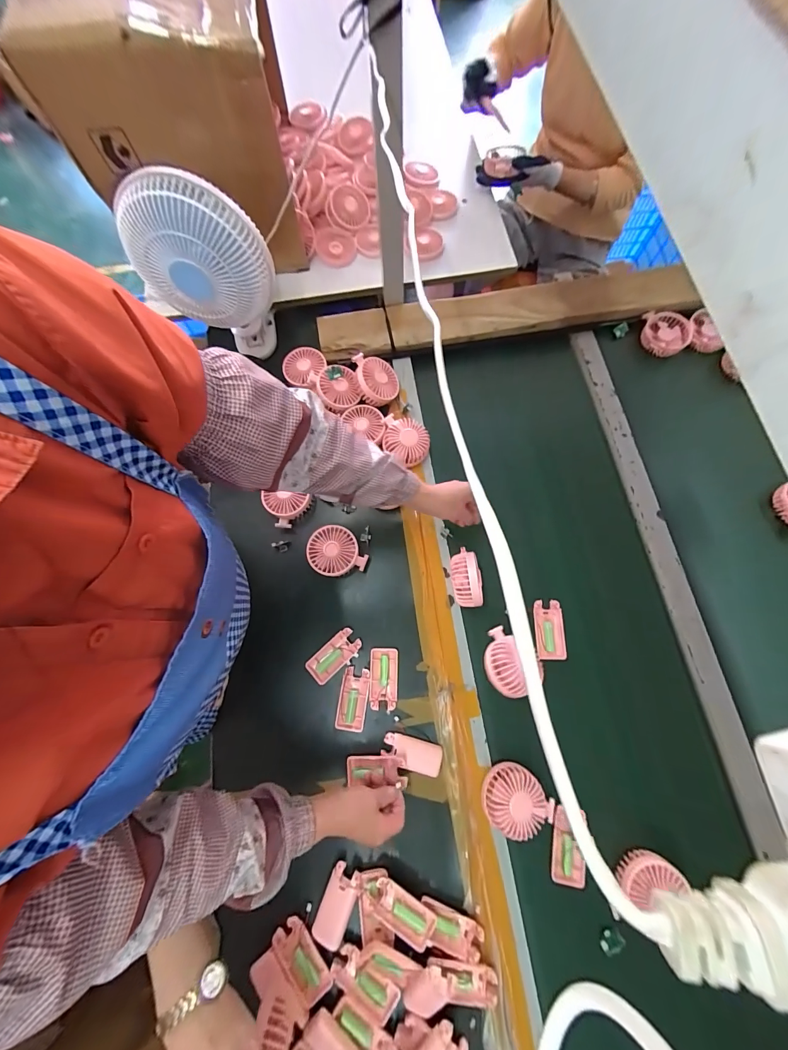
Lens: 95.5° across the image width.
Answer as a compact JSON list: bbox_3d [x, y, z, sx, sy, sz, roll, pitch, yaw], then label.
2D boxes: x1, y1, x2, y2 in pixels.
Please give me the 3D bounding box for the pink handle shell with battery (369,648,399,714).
[{"bbox_3d":[-0.017,0.258,0.601,0.047,0.018,0.095,2,73,2],"label":"pink handle shell with battery"}]

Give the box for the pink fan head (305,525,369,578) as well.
[{"bbox_3d":[-0.106,0.051,0.641,0.090,0.038,0.090,0,73,1],"label":"pink fan head"}]

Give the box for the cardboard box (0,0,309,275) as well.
[{"bbox_3d":[-0.365,-0.776,0.664,0.303,0.356,0.453,-8,73,-1],"label":"cardboard box"}]

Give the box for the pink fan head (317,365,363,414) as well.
[{"bbox_3d":[-0.107,-0.269,0.694,0.078,0.031,0.084,-18,73,-4],"label":"pink fan head"}]

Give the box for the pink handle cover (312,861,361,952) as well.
[{"bbox_3d":[-0.081,0.543,0.507,0.044,0.014,0.096,21,74,7],"label":"pink handle cover"}]

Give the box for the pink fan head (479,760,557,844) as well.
[{"bbox_3d":[0.178,0.404,0.526,0.091,0.048,0.091,0,73,1],"label":"pink fan head"}]

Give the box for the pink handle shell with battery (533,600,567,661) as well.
[{"bbox_3d":[0.263,0.178,0.608,0.043,0.017,0.095,2,73,2],"label":"pink handle shell with battery"}]

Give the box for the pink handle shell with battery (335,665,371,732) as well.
[{"bbox_3d":[-0.067,0.288,0.593,0.046,0.016,0.095,7,73,3],"label":"pink handle shell with battery"}]

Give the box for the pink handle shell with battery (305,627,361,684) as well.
[{"bbox_3d":[-0.101,0.220,0.600,0.093,0.010,0.048,-41,76,-11],"label":"pink handle shell with battery"}]

